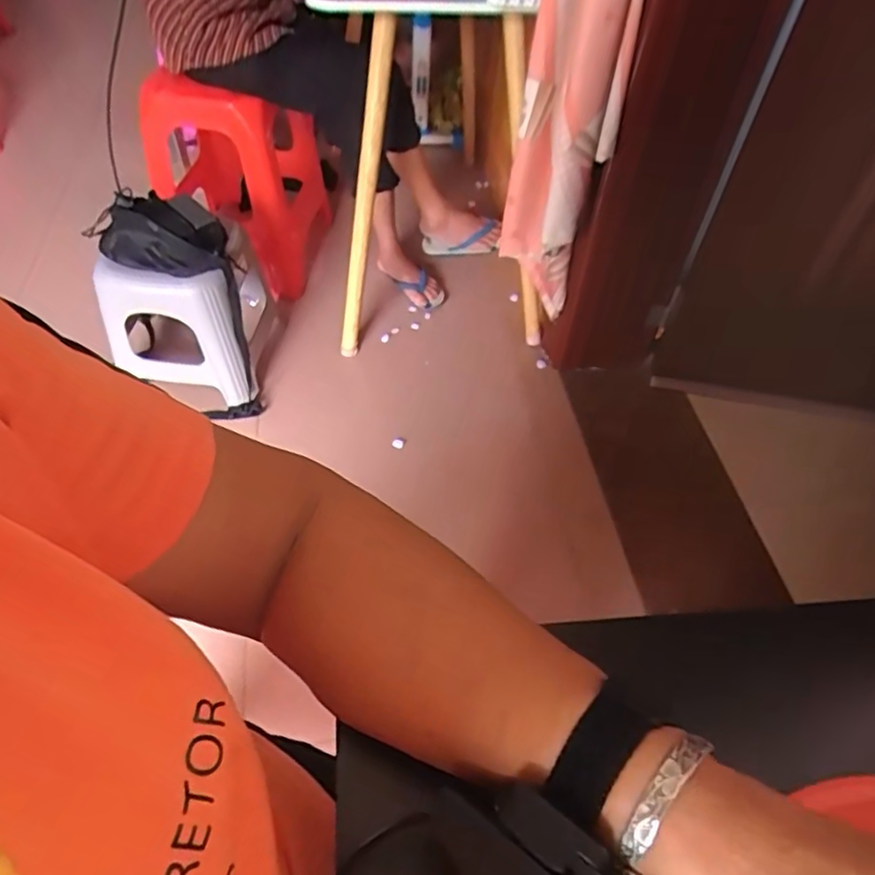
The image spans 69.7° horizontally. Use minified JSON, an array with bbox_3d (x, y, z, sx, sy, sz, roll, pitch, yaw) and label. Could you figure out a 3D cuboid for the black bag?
[{"bbox_3d":[-0.509,-0.398,1.197,0.207,0.087,0.190,4,52,0],"label":"black bag"}]

